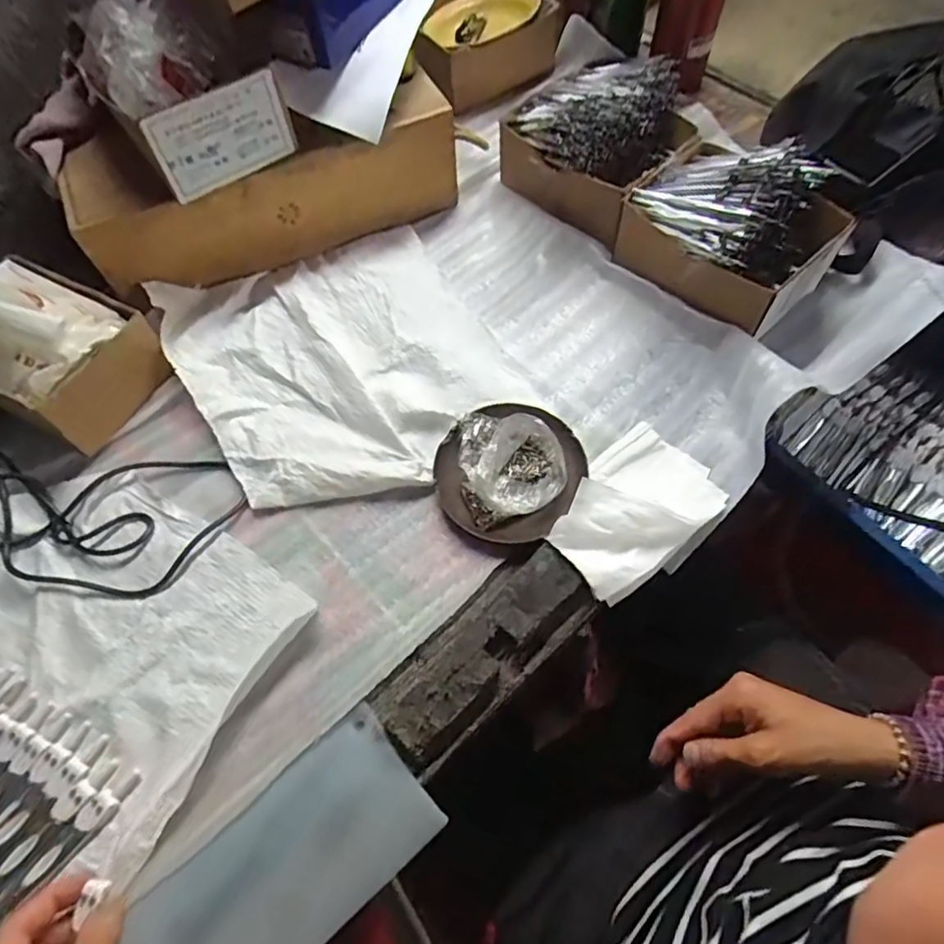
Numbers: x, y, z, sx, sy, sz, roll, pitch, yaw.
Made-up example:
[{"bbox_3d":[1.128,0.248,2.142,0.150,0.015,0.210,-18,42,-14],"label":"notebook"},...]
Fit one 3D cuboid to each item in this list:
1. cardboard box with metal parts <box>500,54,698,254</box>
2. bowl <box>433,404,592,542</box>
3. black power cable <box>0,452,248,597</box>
[{"bbox_3d":[0.126,-0.328,0.589,0.154,0.100,0.156,-40,70,-17],"label":"cardboard box with metal parts"},{"bbox_3d":[0.027,-0.004,0.467,0.109,0.039,0.111,0,65,0],"label":"bowl"},{"bbox_3d":[-0.334,0.014,0.477,0.290,0.030,0.129,19,70,2],"label":"black power cable"}]

